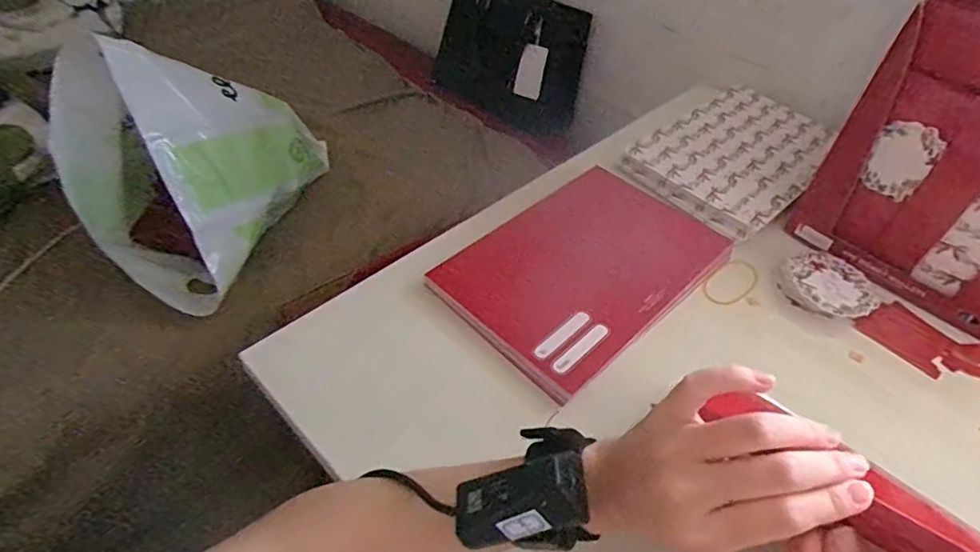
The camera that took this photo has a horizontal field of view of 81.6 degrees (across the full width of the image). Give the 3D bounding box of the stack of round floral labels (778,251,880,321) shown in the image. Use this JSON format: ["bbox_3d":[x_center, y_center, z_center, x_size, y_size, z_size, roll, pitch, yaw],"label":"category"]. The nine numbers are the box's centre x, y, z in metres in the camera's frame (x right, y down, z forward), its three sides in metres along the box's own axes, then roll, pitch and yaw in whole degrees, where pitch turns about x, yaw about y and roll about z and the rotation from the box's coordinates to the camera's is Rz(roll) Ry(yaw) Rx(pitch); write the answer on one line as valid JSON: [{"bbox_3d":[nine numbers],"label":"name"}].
[{"bbox_3d":[0.321,0.012,0.541,0.079,0.030,0.078,-26,53,-29],"label":"stack of round floral labels"}]

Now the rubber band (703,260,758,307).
[{"bbox_3d":[0.238,0.006,0.559,0.072,0.004,0.036,-33,63,-27],"label":"rubber band"}]

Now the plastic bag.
[{"bbox_3d":[-0.351,-0.157,0.664,0.219,0.242,0.284,14,45,7],"label":"plastic bag"}]

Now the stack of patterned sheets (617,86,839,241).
[{"bbox_3d":[0.304,-0.149,0.696,0.176,0.035,0.271,37,52,27],"label":"stack of patterned sheets"}]

